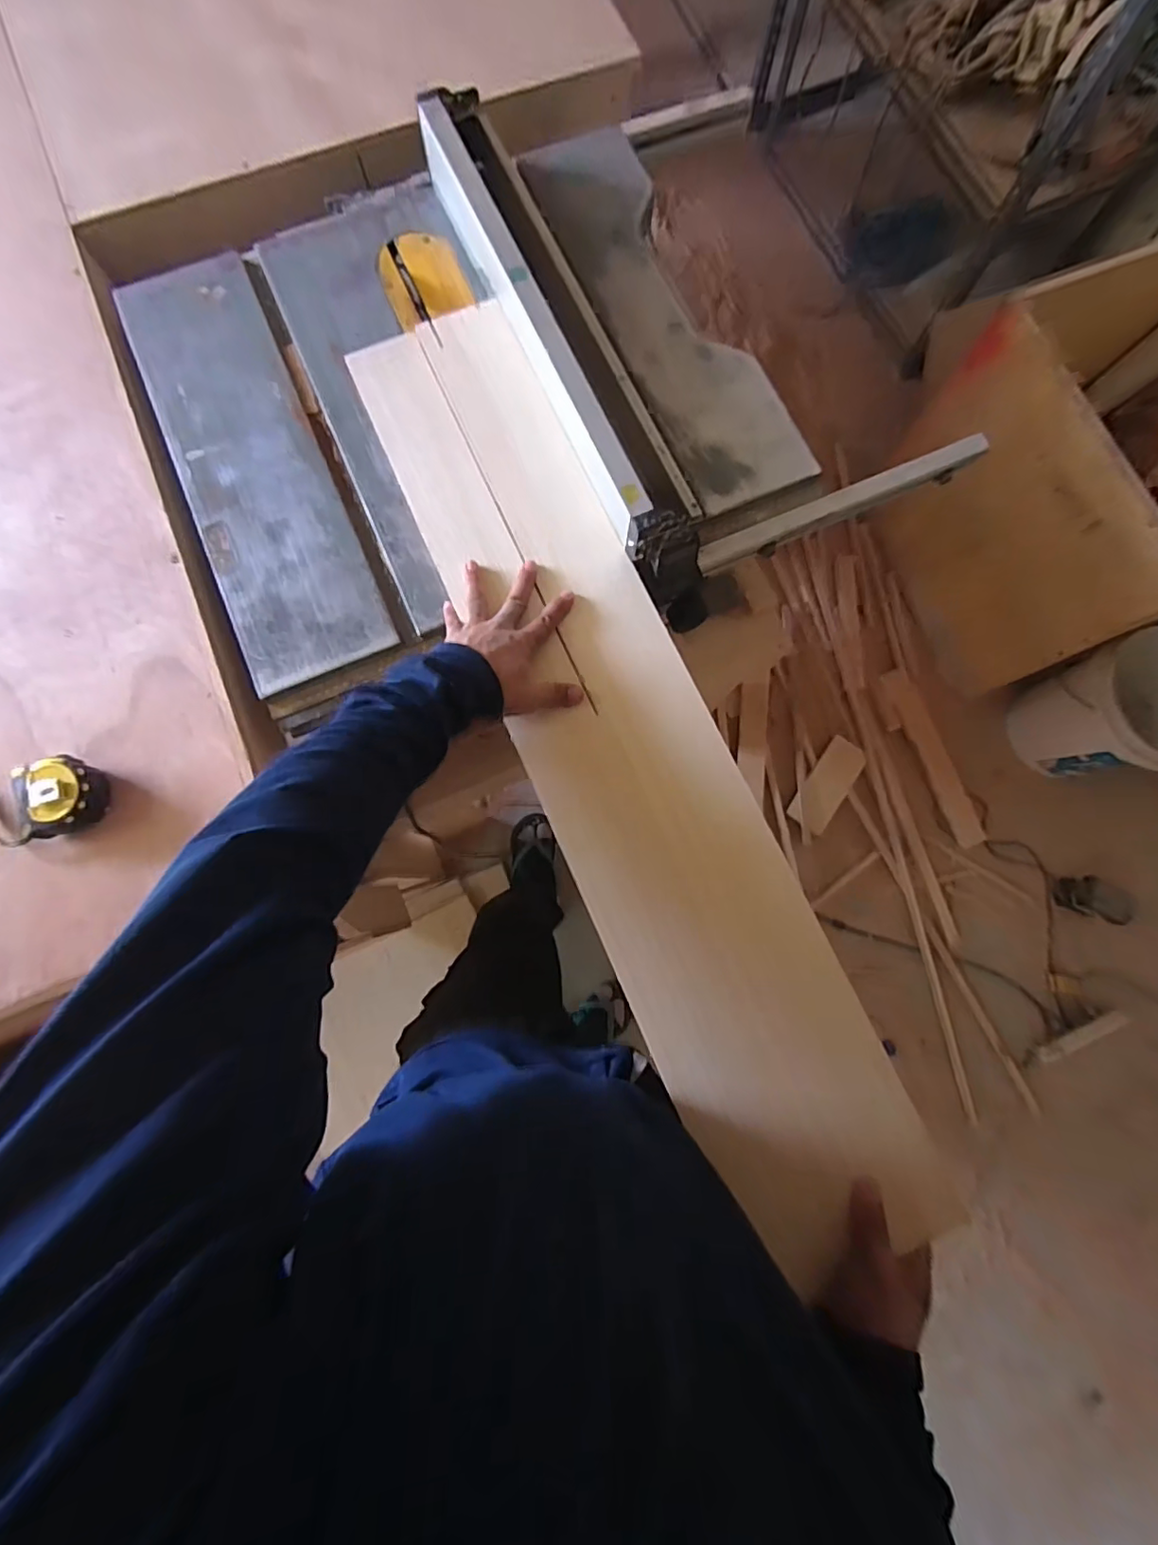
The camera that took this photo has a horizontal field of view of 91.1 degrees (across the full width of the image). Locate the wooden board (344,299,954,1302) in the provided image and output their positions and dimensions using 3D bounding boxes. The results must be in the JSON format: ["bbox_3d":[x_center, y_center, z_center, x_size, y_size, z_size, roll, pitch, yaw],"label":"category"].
[{"bbox_3d":[0.034,-0.055,0.553,0.199,0.028,0.951,-23,80,-7],"label":"wooden board"}]

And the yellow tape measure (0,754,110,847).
[{"bbox_3d":[-0.533,0.028,0.543,0.141,0.037,0.080,-9,81,-5],"label":"yellow tape measure"}]

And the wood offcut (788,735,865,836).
[{"bbox_3d":[0.621,0.030,1.412,0.098,0.013,0.238,33,81,4],"label":"wood offcut"}]

